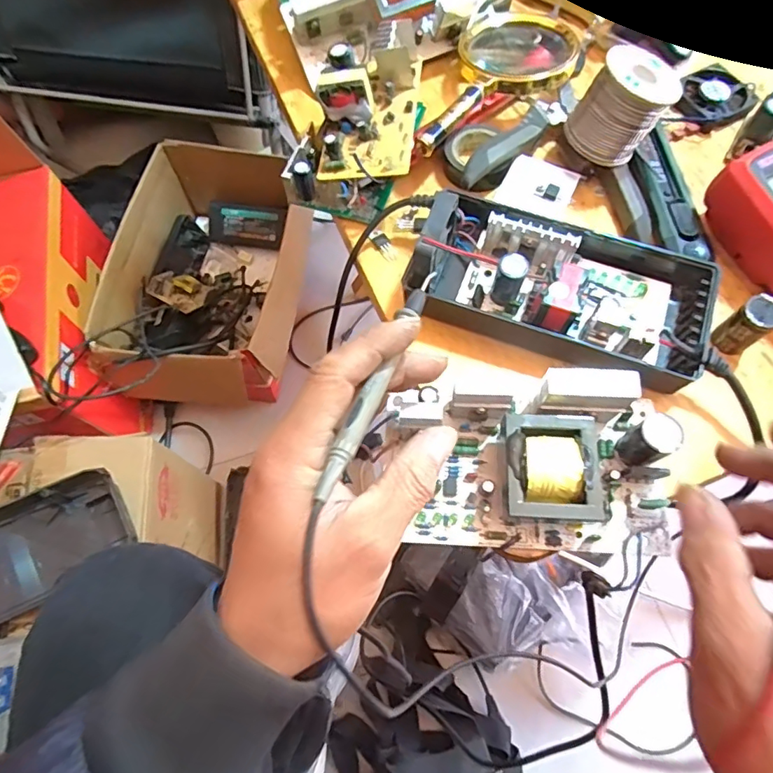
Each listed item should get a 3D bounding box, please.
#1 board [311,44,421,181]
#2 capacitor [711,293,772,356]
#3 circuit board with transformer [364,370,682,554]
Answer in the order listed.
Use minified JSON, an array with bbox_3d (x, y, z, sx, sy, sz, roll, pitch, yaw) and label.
[{"bbox_3d":[-0.013,-0.188,0.356,0.063,0.032,0.091,5,68,4],"label":"board"},{"bbox_3d":[0.217,-0.036,0.313,0.023,0.036,0.020,-35,71,-12],"label":"capacitor"},{"bbox_3d":[0.074,0.040,0.282,0.155,0.053,0.087,1,68,3],"label":"circuit board with transformer"}]

